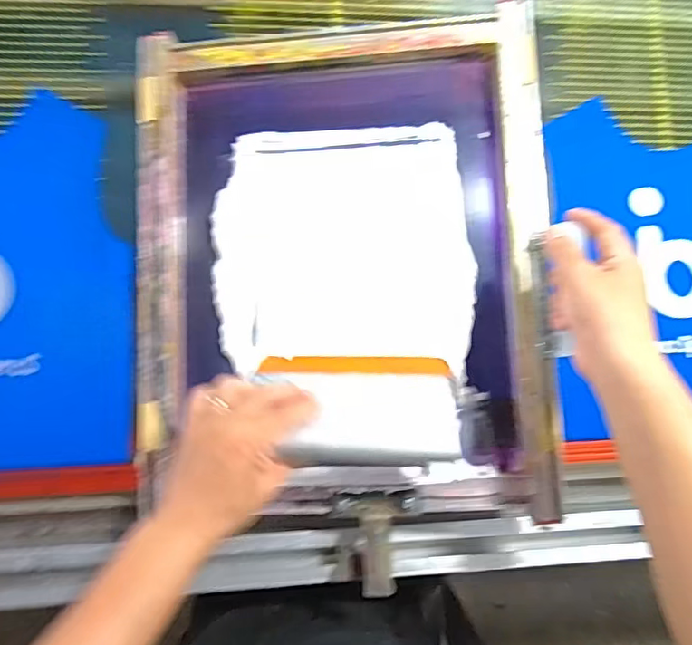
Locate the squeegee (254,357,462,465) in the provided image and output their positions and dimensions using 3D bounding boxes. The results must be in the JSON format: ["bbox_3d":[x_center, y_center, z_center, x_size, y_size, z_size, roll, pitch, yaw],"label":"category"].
[{"bbox_3d":[0.015,0.084,0.508,0.183,0.021,0.100,0,85,4],"label":"squeegee"}]

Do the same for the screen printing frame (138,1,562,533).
[{"bbox_3d":[-0.007,-0.058,0.530,0.392,0.044,0.483,-3,84,5],"label":"screen printing frame"}]

